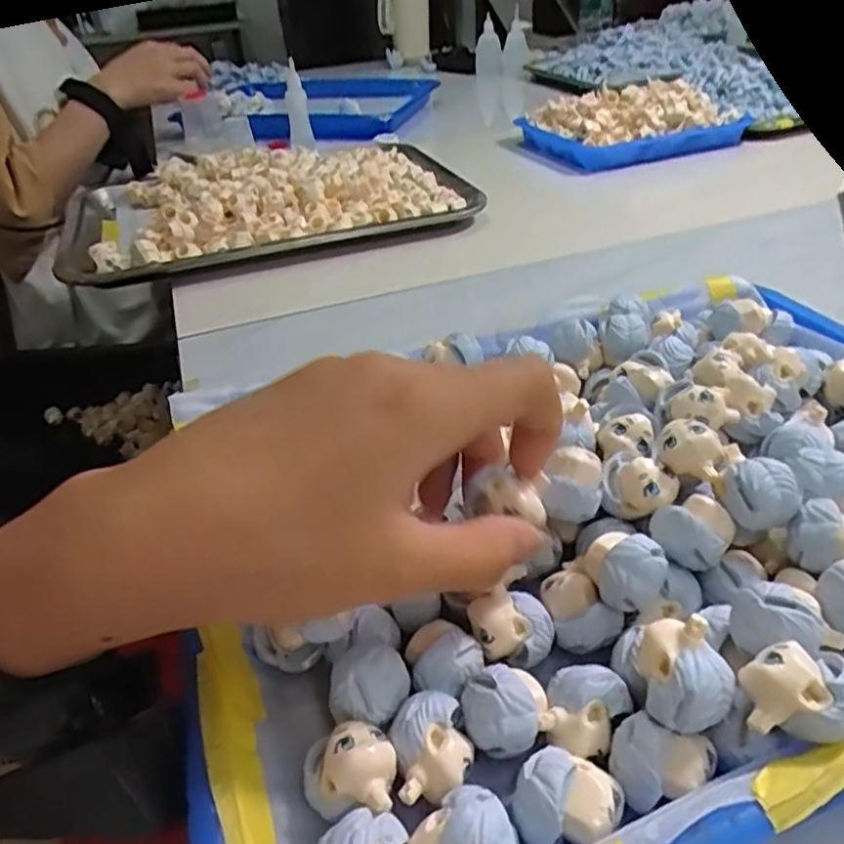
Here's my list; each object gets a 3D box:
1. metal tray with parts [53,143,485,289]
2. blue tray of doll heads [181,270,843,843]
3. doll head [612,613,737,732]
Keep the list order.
[{"bbox_3d":[-0.147,-0.209,0.604,0.337,0.054,0.243,-15,37,-14],"label":"metal tray with parts"},{"bbox_3d":[0.081,0.028,0.250,0.332,0.046,0.233,-14,37,-13],"label":"blue tray of doll heads"},{"bbox_3d":[0.068,0.068,0.177,0.022,0.023,0.027,-24,40,-25],"label":"doll head"}]

